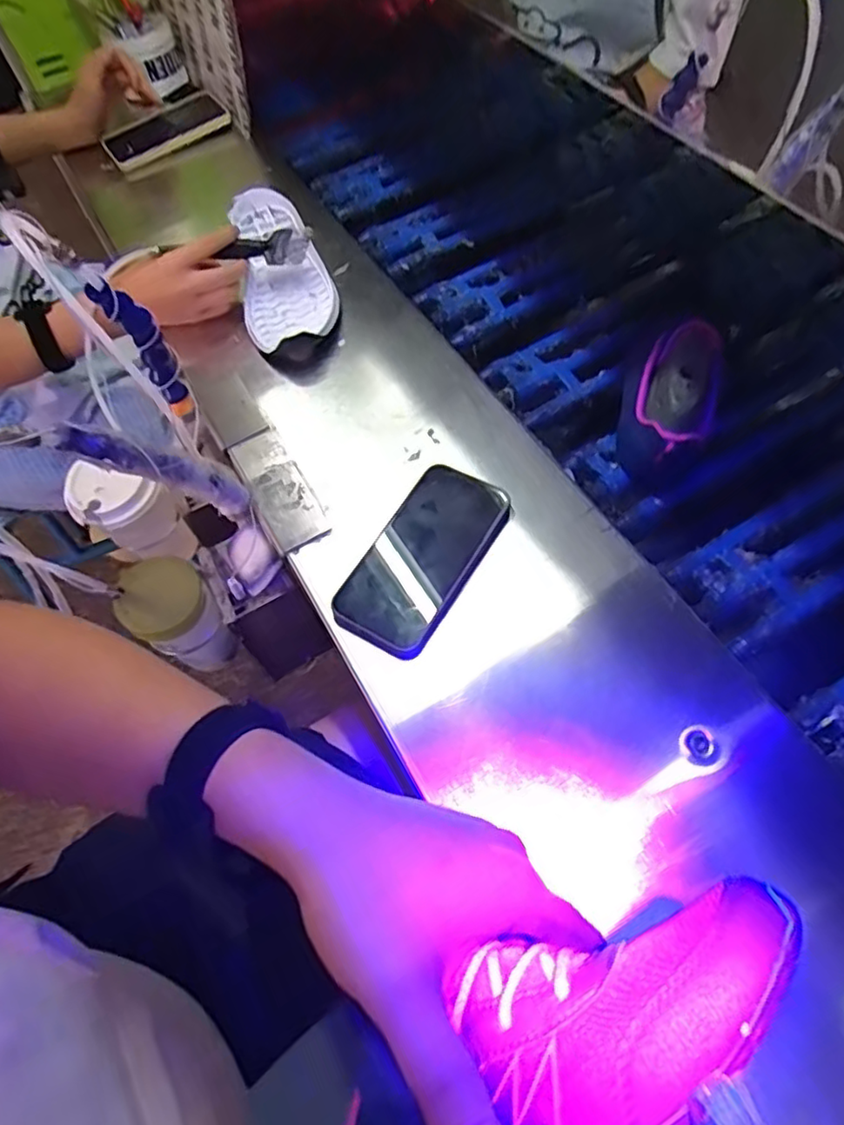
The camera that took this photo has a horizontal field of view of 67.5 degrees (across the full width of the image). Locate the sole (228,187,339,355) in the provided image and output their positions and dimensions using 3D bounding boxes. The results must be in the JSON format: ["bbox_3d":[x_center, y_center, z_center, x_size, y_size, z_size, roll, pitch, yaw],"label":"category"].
[{"bbox_3d":[-0.154,-0.327,0.684,0.098,0.044,0.266,-15,60,-5],"label":"sole"}]

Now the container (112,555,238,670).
[{"bbox_3d":[-0.227,0.051,0.585,0.070,0.115,0.069,-3,63,6],"label":"container"}]

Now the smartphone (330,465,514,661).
[{"bbox_3d":[0.001,-0.006,0.505,0.080,0.015,0.161,27,65,18],"label":"smartphone"}]

